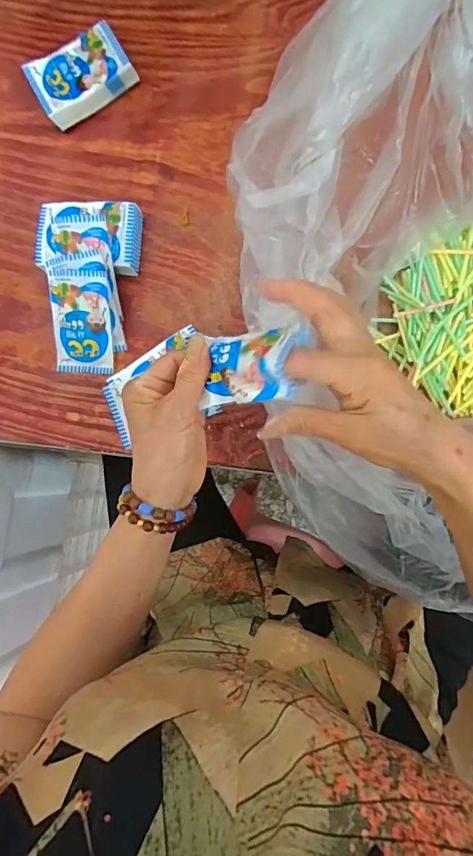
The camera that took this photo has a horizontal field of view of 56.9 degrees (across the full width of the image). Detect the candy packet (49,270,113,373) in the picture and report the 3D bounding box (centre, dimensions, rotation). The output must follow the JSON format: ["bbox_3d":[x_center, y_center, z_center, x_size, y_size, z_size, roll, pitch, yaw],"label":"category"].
[{"bbox_3d":[-0.162,-0.110,0.459,0.064,0.007,0.105,6,108,7],"label":"candy packet"}]

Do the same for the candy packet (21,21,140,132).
[{"bbox_3d":[-0.174,-0.395,0.492,0.106,0.033,0.072,-30,82,4],"label":"candy packet"}]

